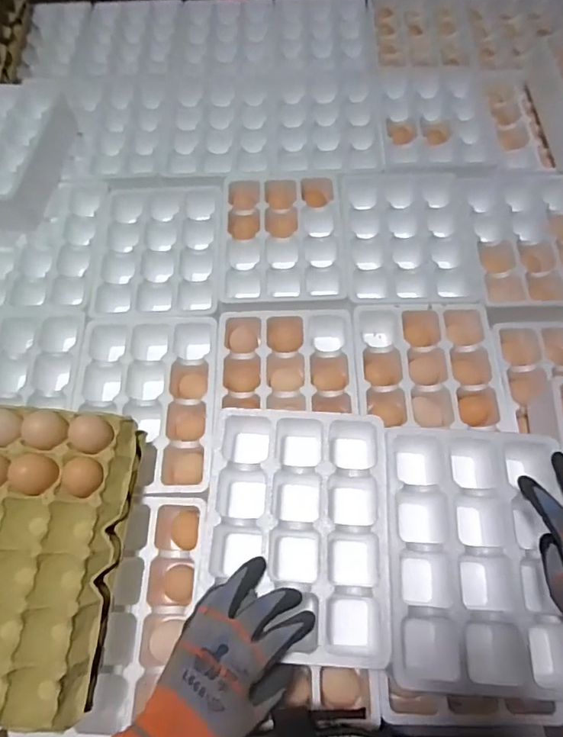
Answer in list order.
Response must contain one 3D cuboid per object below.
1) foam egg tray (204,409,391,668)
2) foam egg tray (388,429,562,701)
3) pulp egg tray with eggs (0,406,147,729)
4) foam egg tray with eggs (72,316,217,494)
[{"bbox_3d":[0.017,0.169,0.519,0.177,0.066,0.236,2,66,3],"label":"foam egg tray"},{"bbox_3d":[0.203,0.191,0.501,0.190,0.073,0.240,2,66,3],"label":"foam egg tray"},{"bbox_3d":[-0.310,0.185,0.501,0.273,0.063,0.293,3,66,3],"label":"pulp egg tray with eggs"},{"bbox_3d":[-0.179,0.049,0.651,0.180,0.059,0.242,-1,66,1],"label":"foam egg tray with eggs"}]

